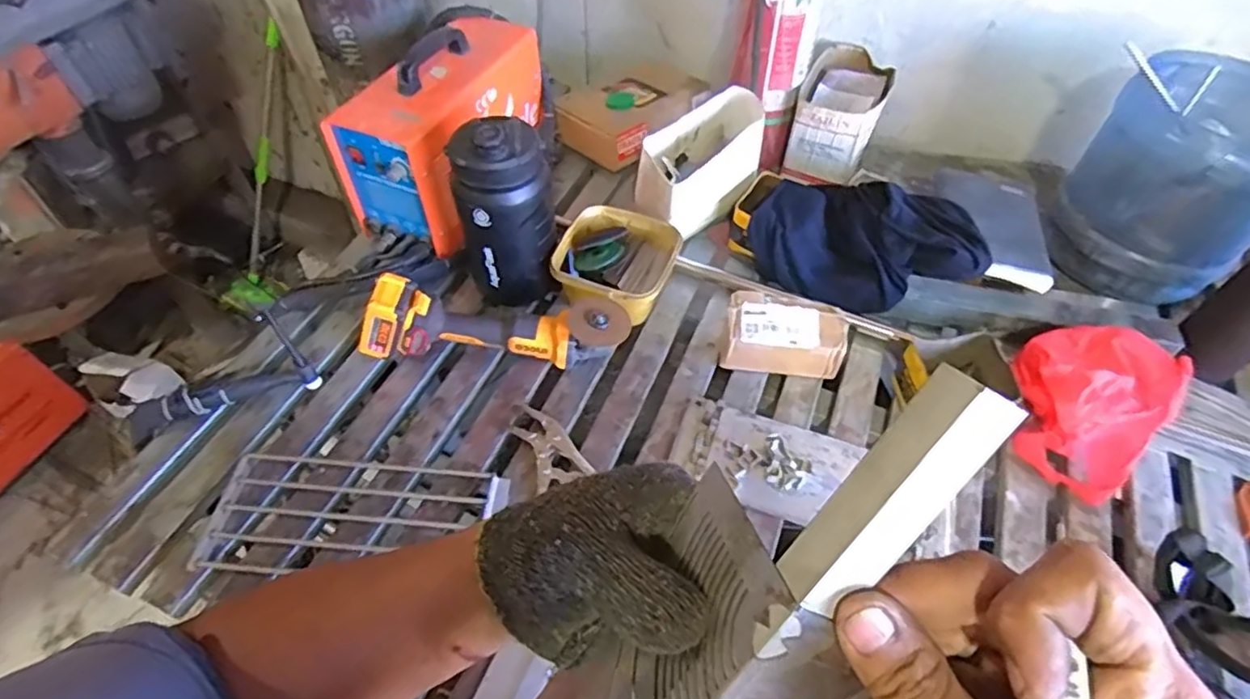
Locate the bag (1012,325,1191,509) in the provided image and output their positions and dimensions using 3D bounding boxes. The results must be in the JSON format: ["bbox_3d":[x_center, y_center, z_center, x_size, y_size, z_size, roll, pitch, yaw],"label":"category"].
[{"bbox_3d":[0.615,0.068,0.869,0.177,0.117,0.188,37,60,25],"label":"bag"}]

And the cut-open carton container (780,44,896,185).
[{"bbox_3d":[0.402,-0.439,1.223,0.147,0.146,0.219,21,54,15],"label":"cut-open carton container"}]

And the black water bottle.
[{"bbox_3d":[-0.175,-0.197,0.959,0.130,0.291,0.135,-12,53,-11],"label":"black water bottle"}]

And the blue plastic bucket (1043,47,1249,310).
[{"bbox_3d":[0.847,-0.255,1.000,0.251,0.287,0.249,0,51,-1],"label":"blue plastic bucket"}]

